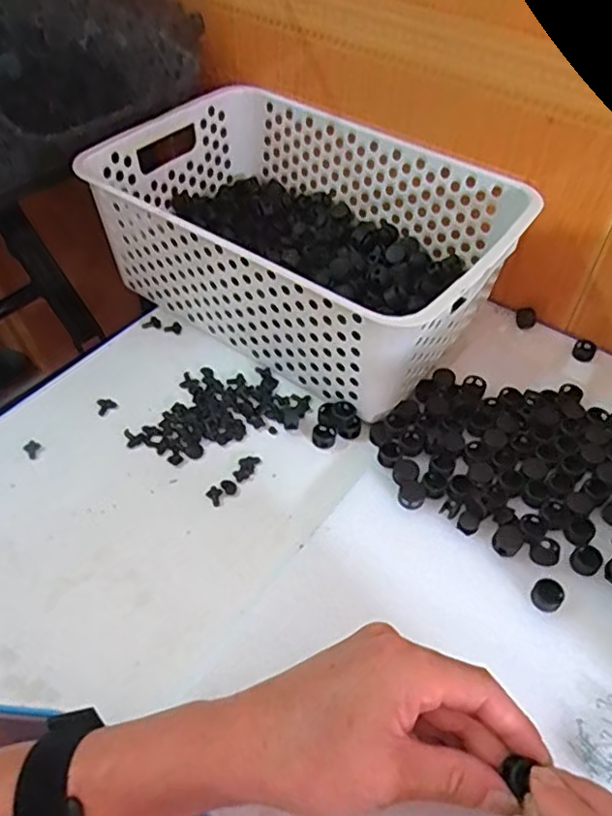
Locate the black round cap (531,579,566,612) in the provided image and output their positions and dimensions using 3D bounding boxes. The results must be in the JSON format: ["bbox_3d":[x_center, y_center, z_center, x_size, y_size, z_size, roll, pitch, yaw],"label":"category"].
[{"bbox_3d":[0.139,0.108,0.376,0.018,0.007,0.016,-33,57,-26],"label":"black round cap"}]

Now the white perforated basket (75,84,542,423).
[{"bbox_3d":[0.000,-0.134,0.525,0.303,0.109,0.200,29,54,22],"label":"white perforated basket"}]

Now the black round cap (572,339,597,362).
[{"bbox_3d":[0.228,-0.047,0.534,0.017,0.012,0.017,1,49,-1],"label":"black round cap"}]

